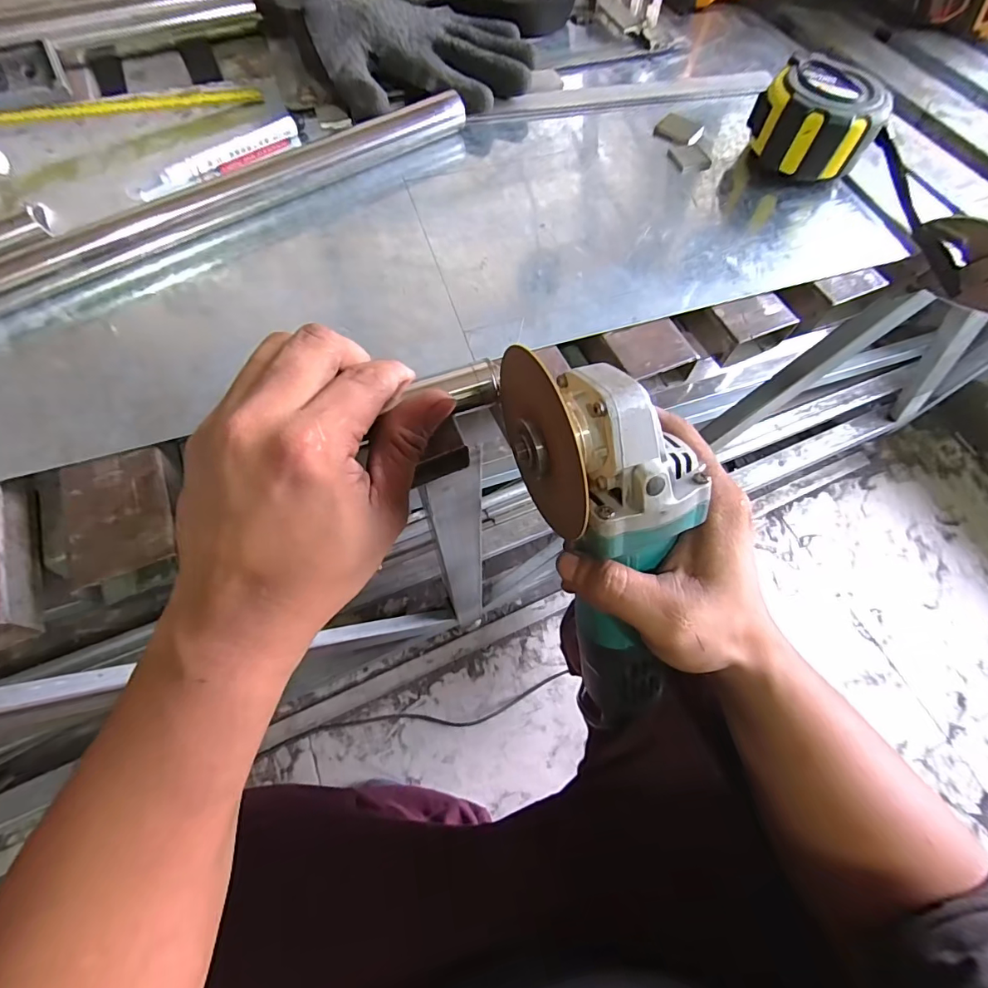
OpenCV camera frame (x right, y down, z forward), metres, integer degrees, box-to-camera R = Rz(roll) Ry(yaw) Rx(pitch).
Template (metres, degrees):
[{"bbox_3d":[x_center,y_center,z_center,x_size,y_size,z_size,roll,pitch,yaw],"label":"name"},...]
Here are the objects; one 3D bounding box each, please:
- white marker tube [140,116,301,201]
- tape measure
[{"bbox_3d":[-0.196,-0.241,0.344,0.120,0.012,0.015,-37,73,-16],"label":"white marker tube"},{"bbox_3d":[0.230,-0.268,0.347,0.084,0.053,0.076,31,68,12],"label":"tape measure"}]

